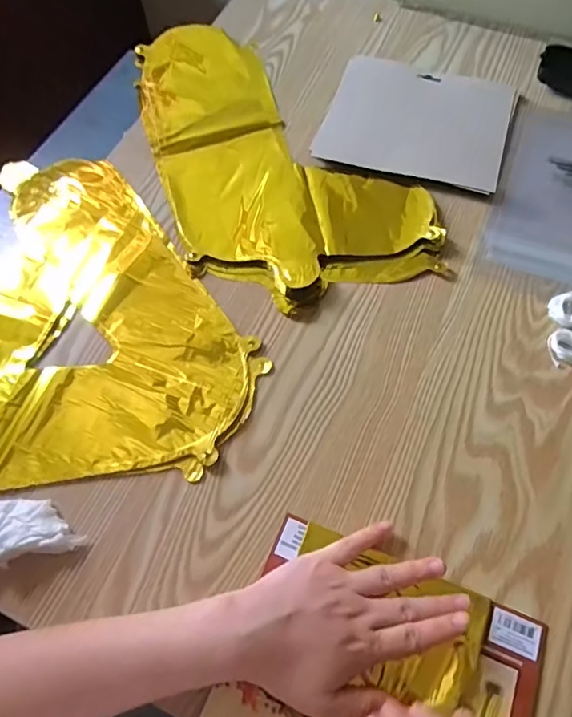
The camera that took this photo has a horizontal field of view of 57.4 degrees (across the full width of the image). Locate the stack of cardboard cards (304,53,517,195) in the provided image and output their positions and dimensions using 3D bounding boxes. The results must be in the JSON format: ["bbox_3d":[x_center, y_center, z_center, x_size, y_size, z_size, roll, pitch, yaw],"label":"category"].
[{"bbox_3d":[0.143,-0.261,0.571,0.191,0.004,0.164,17,65,11],"label":"stack of cardboard cards"}]

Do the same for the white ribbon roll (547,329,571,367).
[{"bbox_3d":[0.237,-0.010,0.443,0.027,0.008,0.033,2,63,4],"label":"white ribbon roll"}]

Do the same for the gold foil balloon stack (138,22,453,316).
[{"bbox_3d":[-0.032,-0.231,0.568,0.222,0.013,0.430,-23,64,-9],"label":"gold foil balloon stack"}]

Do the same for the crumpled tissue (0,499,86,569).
[{"bbox_3d":[-0.203,0.128,0.387,0.087,0.021,0.055,-21,64,-8],"label":"crumpled tissue"}]

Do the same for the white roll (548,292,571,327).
[{"bbox_3d":[0.248,-0.046,0.461,0.037,0.008,0.027,-41,68,-16],"label":"white roll"}]

